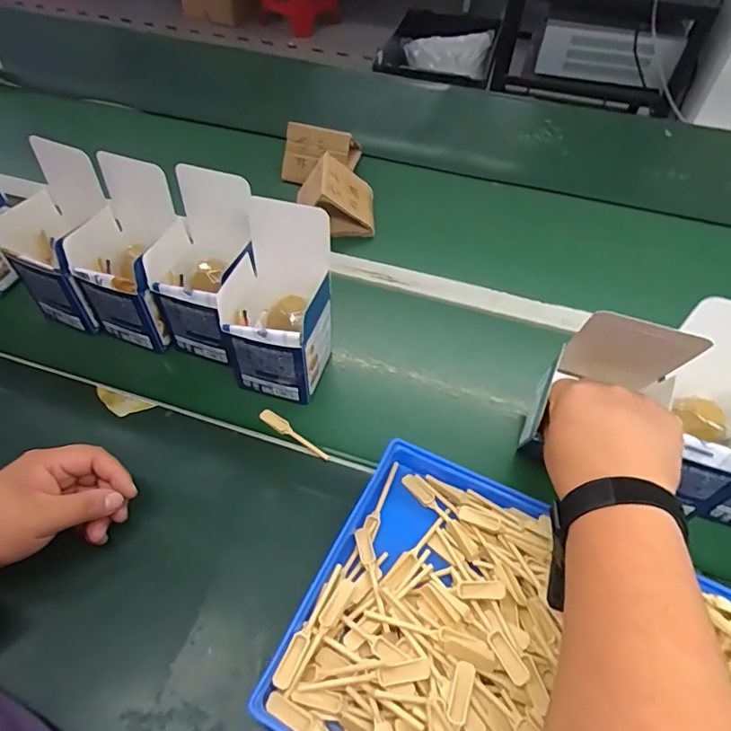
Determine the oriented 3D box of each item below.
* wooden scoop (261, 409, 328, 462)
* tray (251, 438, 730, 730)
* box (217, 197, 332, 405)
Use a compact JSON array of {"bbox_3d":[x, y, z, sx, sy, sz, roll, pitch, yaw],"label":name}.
[{"bbox_3d":[-0.072,0.070,0.501,0.086,0.008,0.012,31,58,22],"label":"wooden scoop"},{"bbox_3d":[0.108,0.204,0.358,0.305,0.043,0.242,23,55,17],"label":"tray"},{"bbox_3d":[-0.086,-0.058,0.491,0.091,0.164,0.100,16,54,12],"label":"box"}]

